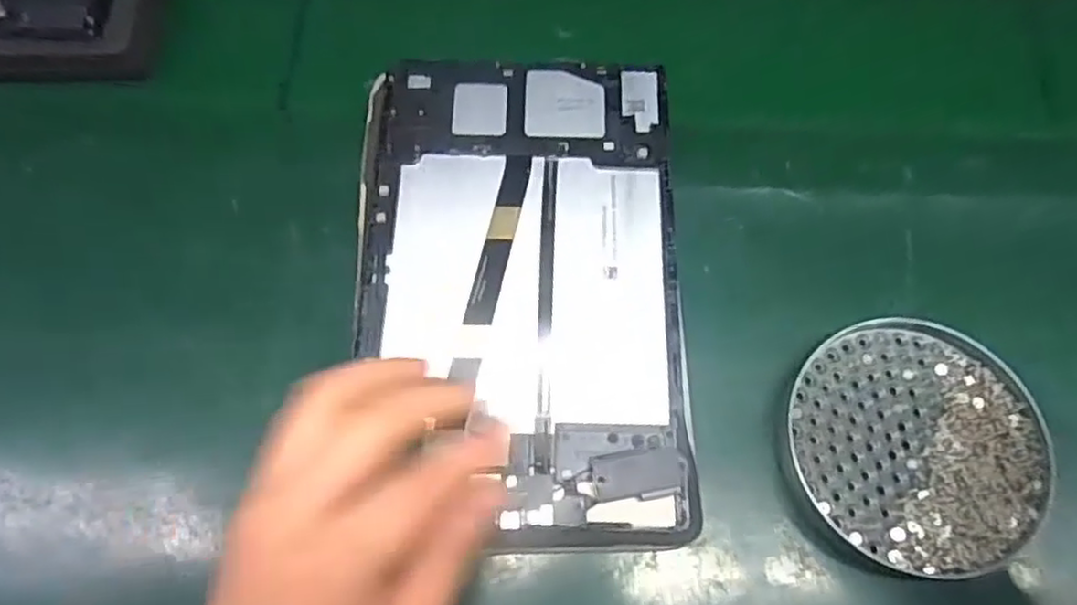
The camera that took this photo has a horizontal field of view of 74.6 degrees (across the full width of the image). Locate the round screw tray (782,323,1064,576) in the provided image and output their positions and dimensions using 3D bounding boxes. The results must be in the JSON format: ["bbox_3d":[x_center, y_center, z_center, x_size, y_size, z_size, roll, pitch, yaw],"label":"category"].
[{"bbox_3d":[0.172,0.064,0.326,0.106,0.019,0.112,0,69,0],"label":"round screw tray"}]

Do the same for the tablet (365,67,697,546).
[{"bbox_3d":[-0.010,-0.013,0.337,0.154,0.015,0.243,-1,69,0],"label":"tablet"}]

